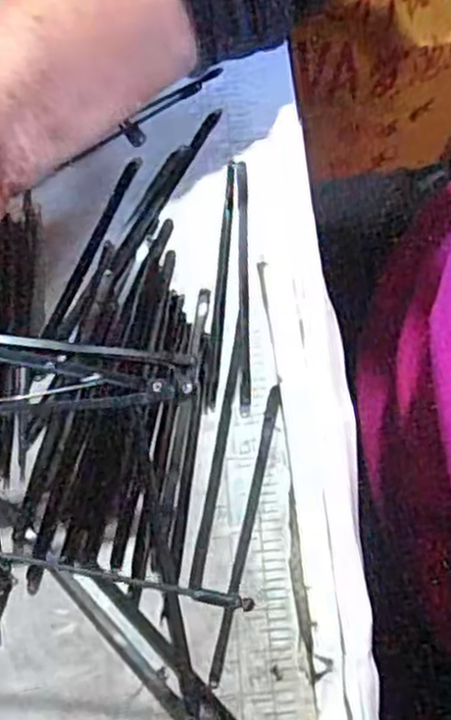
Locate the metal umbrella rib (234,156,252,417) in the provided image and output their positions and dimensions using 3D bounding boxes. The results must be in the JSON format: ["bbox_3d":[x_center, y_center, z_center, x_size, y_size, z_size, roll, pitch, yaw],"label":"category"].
[{"bbox_3d":[0.007,-0.029,0.287,0.005,0.004,0.101,0,75,-2],"label":"metal umbrella rib"}]

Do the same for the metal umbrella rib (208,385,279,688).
[{"bbox_3d":[0.007,0.057,0.258,0.004,0.004,0.100,12,75,2],"label":"metal umbrella rib"}]

